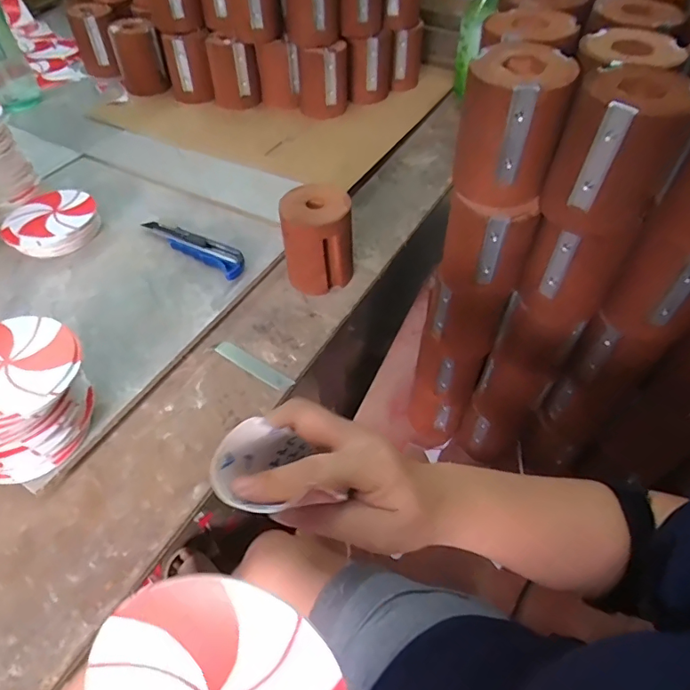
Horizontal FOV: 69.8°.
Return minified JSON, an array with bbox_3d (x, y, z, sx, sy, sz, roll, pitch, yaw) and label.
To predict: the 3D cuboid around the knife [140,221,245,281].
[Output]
[{"bbox_3d":[-0.184,-0.122,0.606,0.171,0.023,0.038,31,57,23],"label":"knife"}]

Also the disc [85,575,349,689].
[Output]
[{"bbox_3d":[-0.046,0.133,0.187,0.098,0.004,0.088,40,98,0],"label":"disc"}]

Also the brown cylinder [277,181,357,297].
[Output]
[{"bbox_3d":[-0.030,-0.117,0.563,0.079,0.101,0.072,-3,51,-2],"label":"brown cylinder"}]

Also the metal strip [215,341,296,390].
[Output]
[{"bbox_3d":[-0.096,0.021,0.521,0.099,0.004,0.018,29,60,25],"label":"metal strip"}]

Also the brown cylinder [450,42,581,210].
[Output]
[{"bbox_3d":[0.132,-0.177,0.404,0.076,0.100,0.073,13,52,11],"label":"brown cylinder"}]

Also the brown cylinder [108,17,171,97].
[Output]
[{"bbox_3d":[-0.358,-0.497,0.864,0.076,0.107,0.070,-16,53,-13],"label":"brown cylinder"}]

